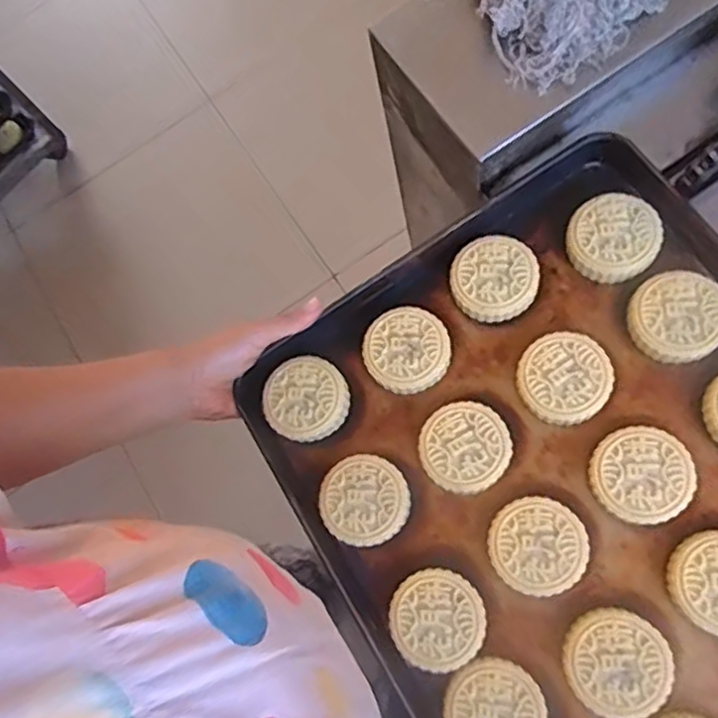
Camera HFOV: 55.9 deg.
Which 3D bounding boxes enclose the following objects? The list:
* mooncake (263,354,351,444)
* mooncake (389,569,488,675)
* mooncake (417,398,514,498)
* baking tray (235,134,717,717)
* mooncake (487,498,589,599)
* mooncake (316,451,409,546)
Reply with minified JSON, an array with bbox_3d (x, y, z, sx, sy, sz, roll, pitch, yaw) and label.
[{"bbox_3d":[-0.045,0.033,0.576,0.070,0.028,0.067,-22,70,-7],"label":"mooncake"},{"bbox_3d":[0.058,0.197,0.513,0.068,0.023,0.069,0,69,1],"label":"mooncake"},{"bbox_3d":[0.085,0.071,0.543,0.070,0.021,0.070,-3,77,13],"label":"mooncake"},{"bbox_3d":[0.205,0.145,0.499,0.407,0.034,0.581,-33,71,2],"label":"baking tray"},{"bbox_3d":[0.134,0.141,0.510,0.067,0.023,0.068,0,69,1],"label":"mooncake"},{"bbox_3d":[0.004,0.115,0.547,0.069,0.027,0.067,-18,70,-6],"label":"mooncake"}]

